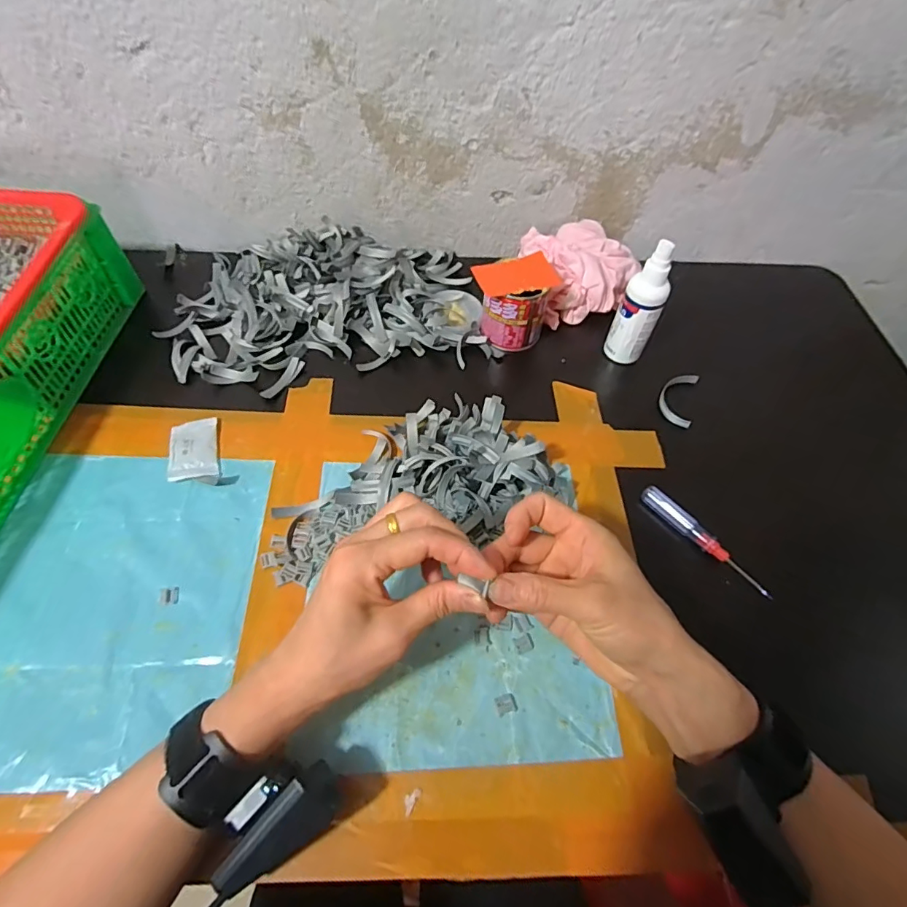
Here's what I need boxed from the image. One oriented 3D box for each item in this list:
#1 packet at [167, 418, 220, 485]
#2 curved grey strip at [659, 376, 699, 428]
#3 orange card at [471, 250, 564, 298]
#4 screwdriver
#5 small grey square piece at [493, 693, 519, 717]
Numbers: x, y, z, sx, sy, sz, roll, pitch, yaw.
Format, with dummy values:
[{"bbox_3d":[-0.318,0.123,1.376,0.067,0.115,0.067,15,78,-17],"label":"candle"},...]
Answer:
[{"bbox_3d":[-0.228,-0.003,0.444,0.039,0.010,0.070,-10,56,-9],"label":"packet"},{"bbox_3d":[0.227,-0.056,0.510,0.032,0.011,0.070,20,57,11],"label":"curved grey strip"},{"bbox_3d":[0.064,-0.178,0.501,0.080,0.007,0.047,-18,64,-14],"label":"orange card"},{"bbox_3d":[0.206,0.072,0.416,0.015,0.019,0.118,-30,62,-21],"label":"screwdriver"},{"bbox_3d":[0.036,0.171,0.342,0.015,0.004,0.012,-16,57,-13],"label":"small grey square piece"}]

